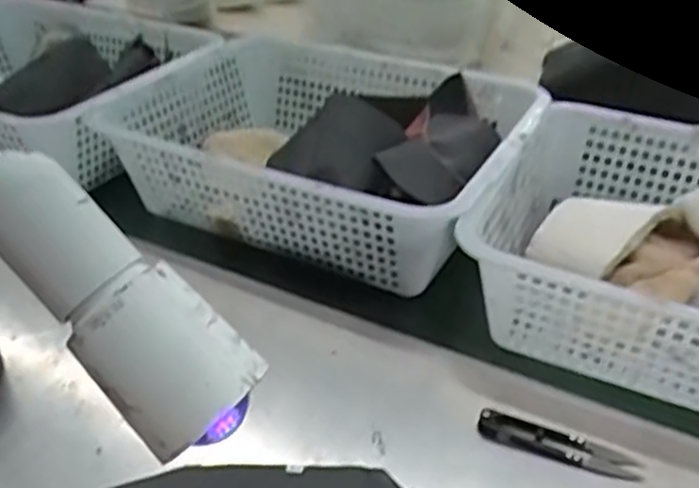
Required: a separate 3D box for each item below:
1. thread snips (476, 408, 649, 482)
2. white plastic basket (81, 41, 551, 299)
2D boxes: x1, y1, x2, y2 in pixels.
[{"bbox_3d":[0.135,0.131,0.463,0.102,0.012,0.024,13,37,16],"label":"thread snips"},{"bbox_3d":[-0.020,-0.101,0.720,0.376,0.104,0.287,18,39,23],"label":"white plastic basket"}]

